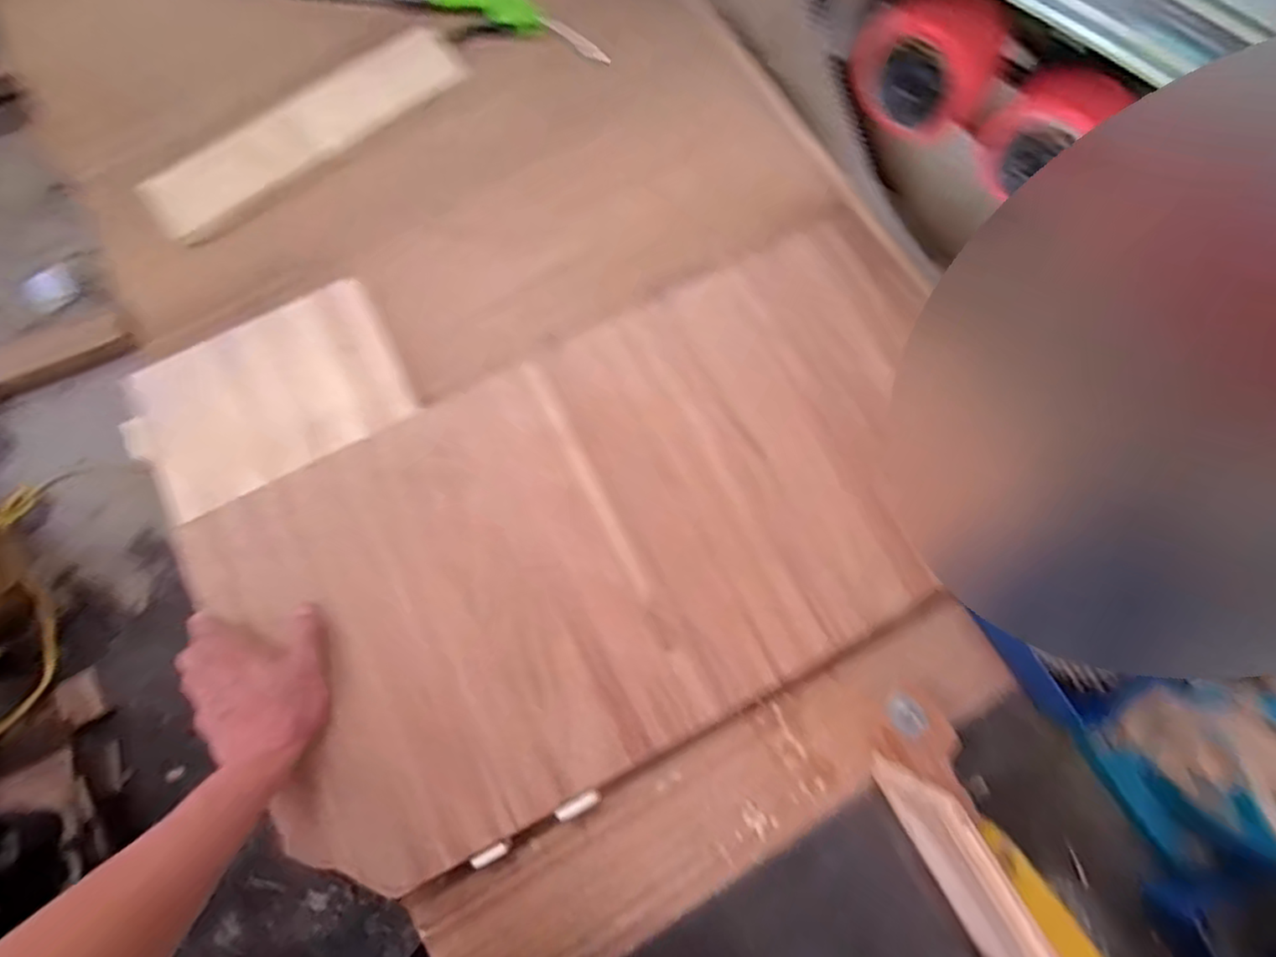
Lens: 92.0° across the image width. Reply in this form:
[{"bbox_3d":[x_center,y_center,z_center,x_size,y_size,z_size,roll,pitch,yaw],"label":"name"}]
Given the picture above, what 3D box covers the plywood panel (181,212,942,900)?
[{"bbox_3d":[-0.014,0.044,0.590,0.713,0.021,0.386,-27,79,-5],"label":"plywood panel"}]

